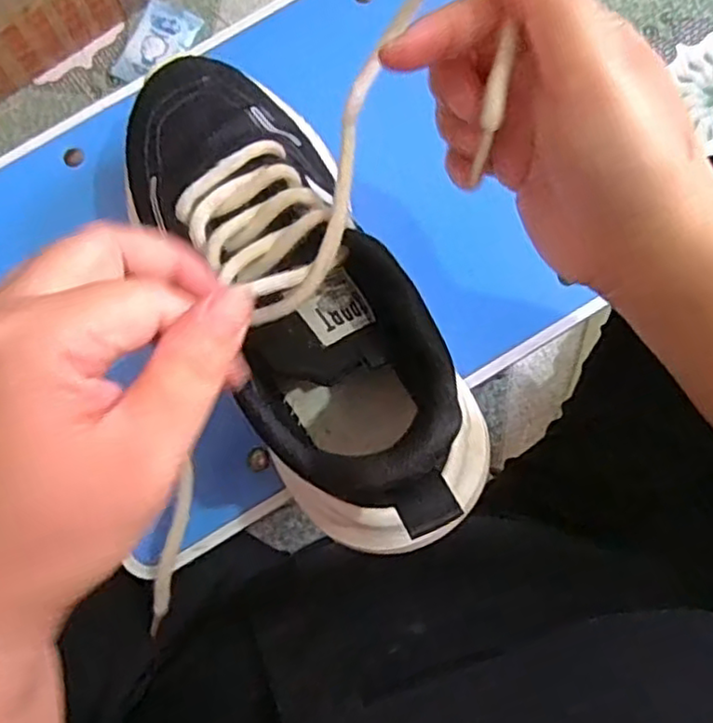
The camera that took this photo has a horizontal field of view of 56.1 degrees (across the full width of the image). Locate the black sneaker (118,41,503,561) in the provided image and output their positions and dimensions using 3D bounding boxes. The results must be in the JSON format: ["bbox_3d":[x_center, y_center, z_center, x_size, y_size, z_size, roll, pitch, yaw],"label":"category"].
[{"bbox_3d":[-0.030,-0.037,0.282,0.081,0.079,0.232,-29,78,-4],"label":"black sneaker"}]

